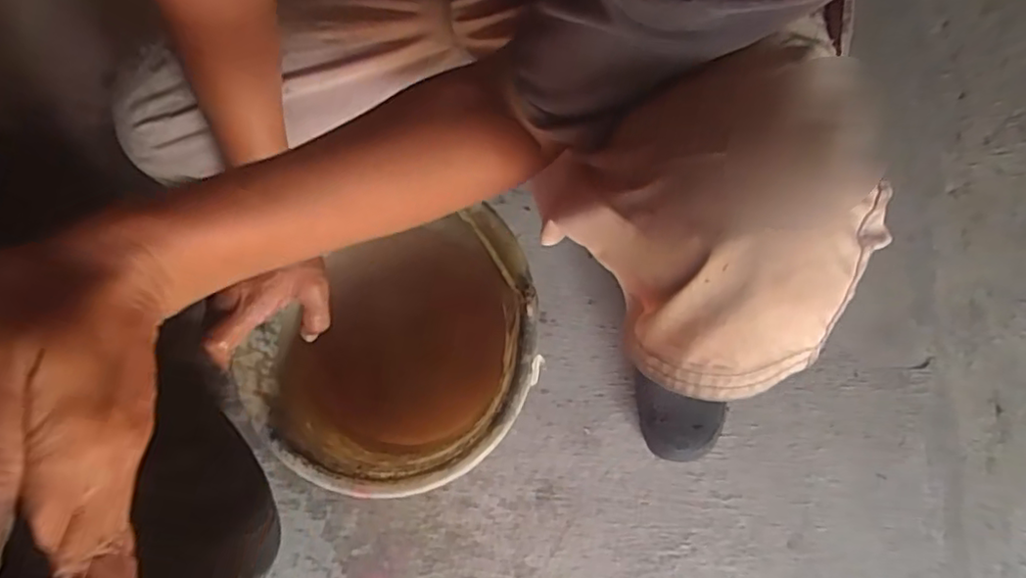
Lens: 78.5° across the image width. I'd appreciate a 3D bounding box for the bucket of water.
[{"bbox_3d":[-0.113,0.073,0.684,0.277,0.236,0.268,0,74,0],"label":"bucket of water"}]

